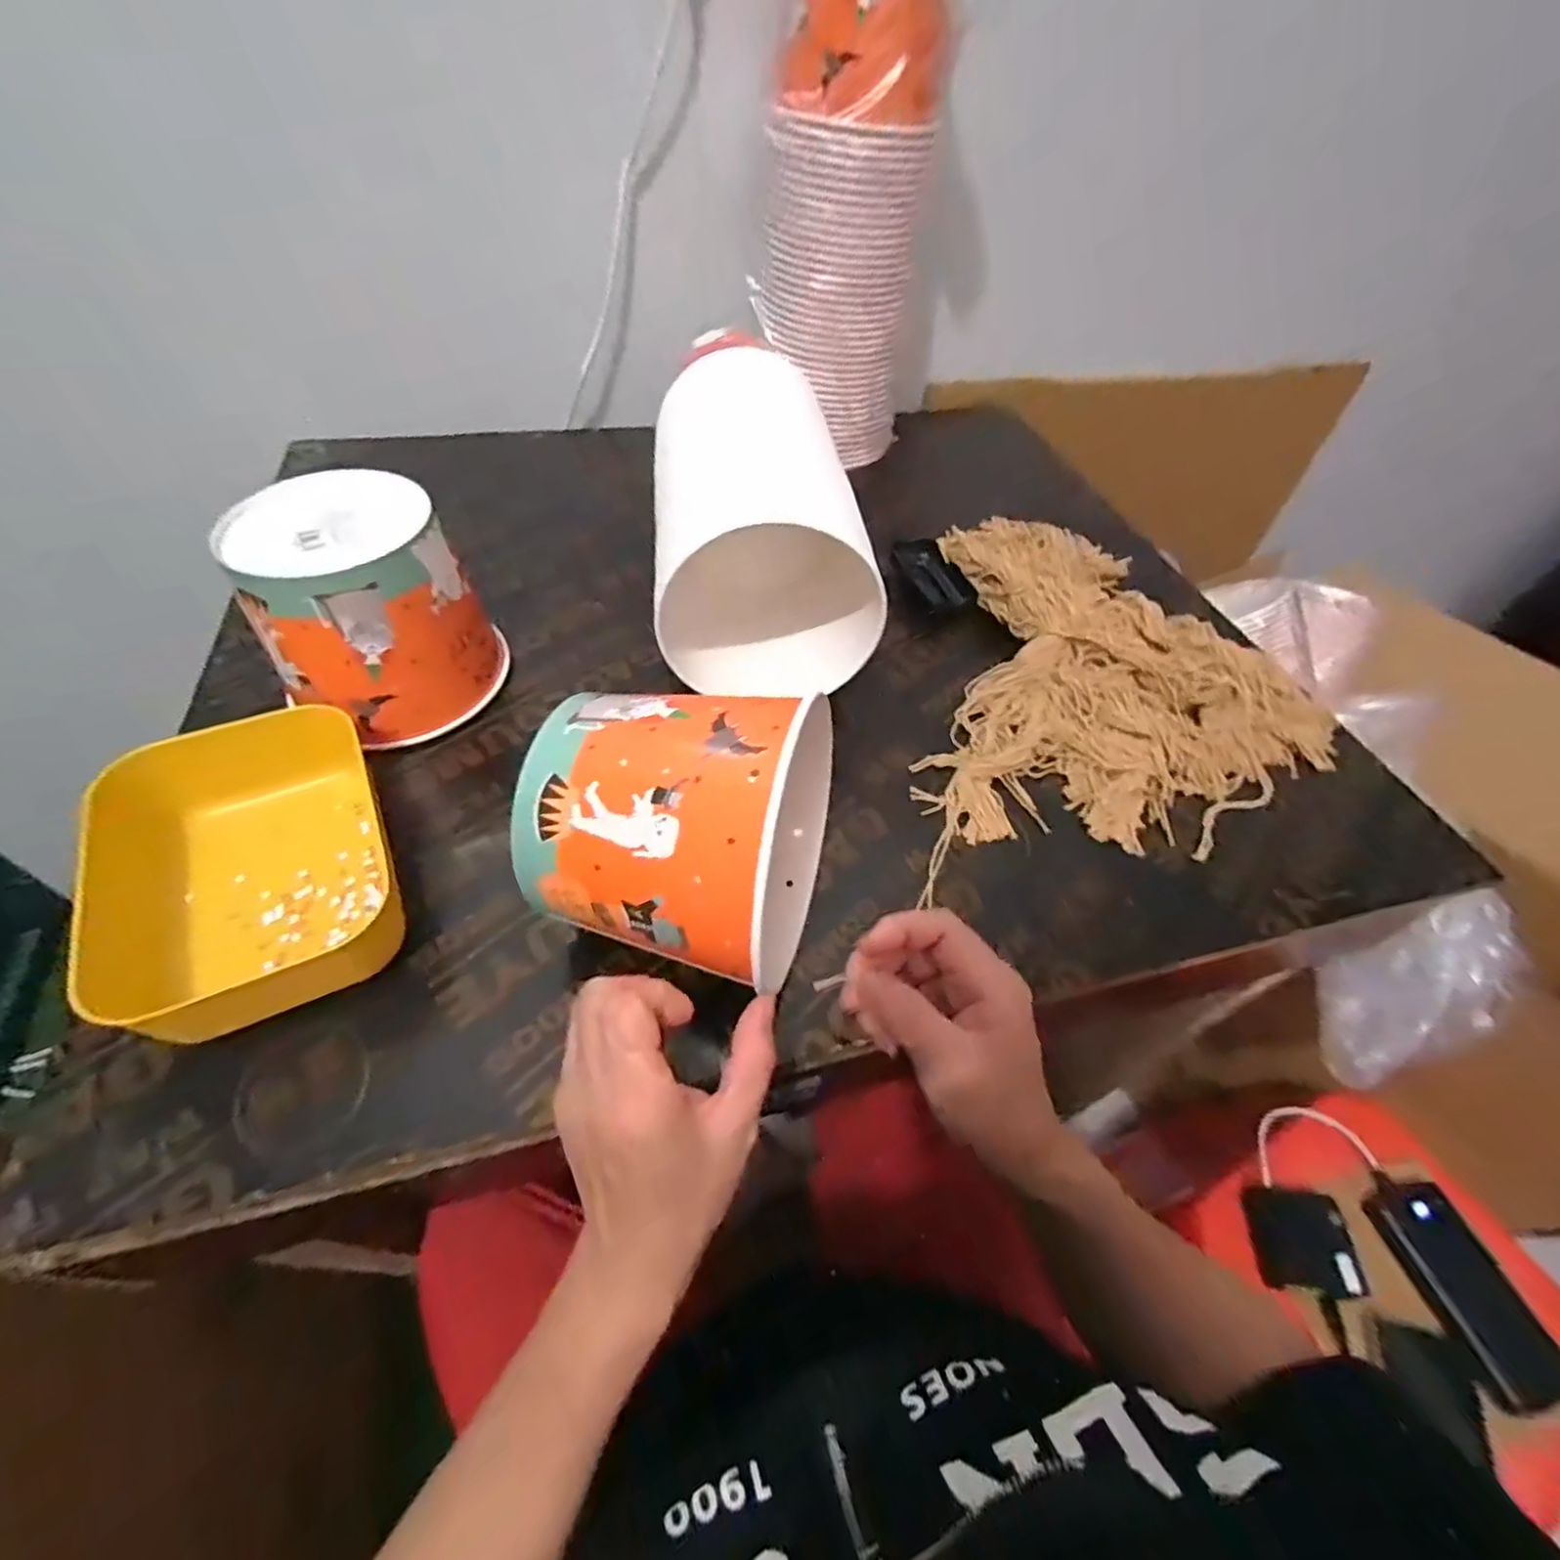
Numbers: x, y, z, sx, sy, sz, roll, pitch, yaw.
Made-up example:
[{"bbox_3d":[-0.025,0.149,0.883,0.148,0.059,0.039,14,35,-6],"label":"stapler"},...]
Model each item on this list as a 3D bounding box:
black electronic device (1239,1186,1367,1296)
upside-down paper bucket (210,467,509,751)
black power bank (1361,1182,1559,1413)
[{"bbox_3d":[0.466,0.411,0.604,0.076,0.026,0.076,5,51,0],"label":"black electronic device"},{"bbox_3d":[-0.288,-0.122,0.490,0.143,0.138,0.142,-29,59,-24],"label":"upside-down paper bucket"},{"bbox_3d":[0.600,0.441,0.588,0.081,0.017,0.152,-9,52,-11],"label":"black power bank"}]

